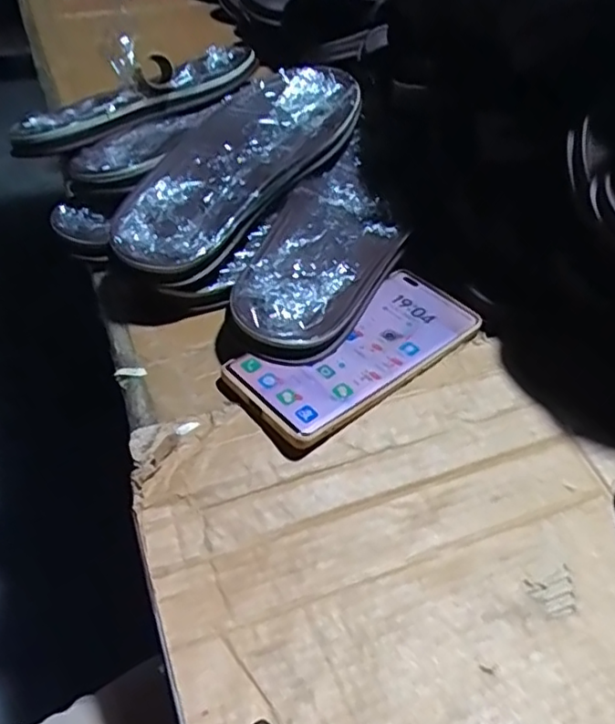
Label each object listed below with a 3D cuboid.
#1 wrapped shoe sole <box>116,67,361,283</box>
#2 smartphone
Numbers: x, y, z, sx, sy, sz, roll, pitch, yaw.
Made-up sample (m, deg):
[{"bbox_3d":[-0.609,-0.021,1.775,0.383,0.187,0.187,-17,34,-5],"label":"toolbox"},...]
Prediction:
[{"bbox_3d":[-0.049,-0.145,0.466,0.092,0.043,0.252,24,50,18],"label":"wrapped shoe sole"},{"bbox_3d":[0.035,-0.009,0.397,0.162,0.010,0.072,-29,57,-29],"label":"smartphone"}]

